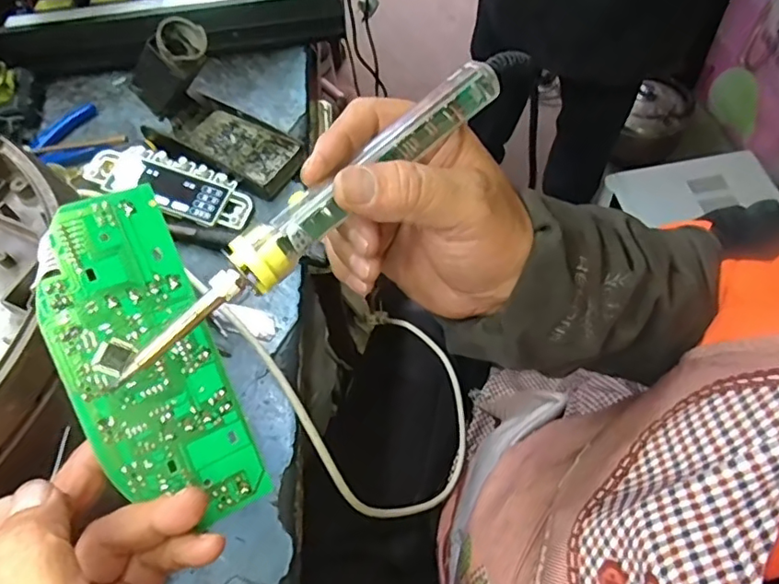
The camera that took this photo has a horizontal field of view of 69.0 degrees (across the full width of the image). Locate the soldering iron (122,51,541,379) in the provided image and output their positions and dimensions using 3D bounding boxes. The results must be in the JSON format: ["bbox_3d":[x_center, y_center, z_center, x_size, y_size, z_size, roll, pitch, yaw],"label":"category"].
[{"bbox_3d":[-0.020,-0.047,0.248,0.222,0.023,0.026,-41,63,-12],"label":"soldering iron"}]

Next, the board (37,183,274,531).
[{"bbox_3d":[-0.109,0.033,0.256,0.063,0.004,0.153,-23,94,-26],"label":"board"}]

